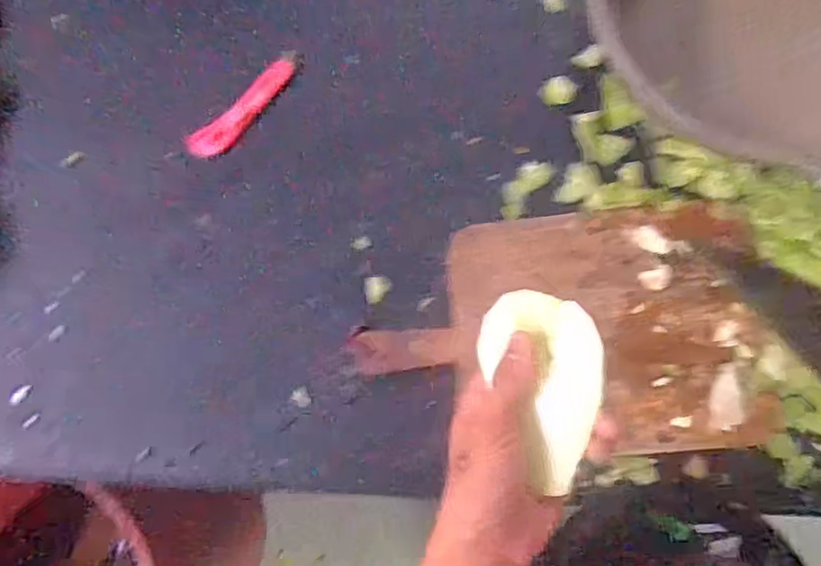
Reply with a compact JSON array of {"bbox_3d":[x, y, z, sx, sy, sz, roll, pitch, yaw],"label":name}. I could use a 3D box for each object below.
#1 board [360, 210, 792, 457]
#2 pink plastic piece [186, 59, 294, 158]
[{"bbox_3d":[0.136,0.051,0.603,0.378,0.035,0.232,-7,82,6],"label":"board"},{"bbox_3d":[-0.186,-0.193,0.690,0.144,0.020,0.031,-44,80,0],"label":"pink plastic piece"}]

